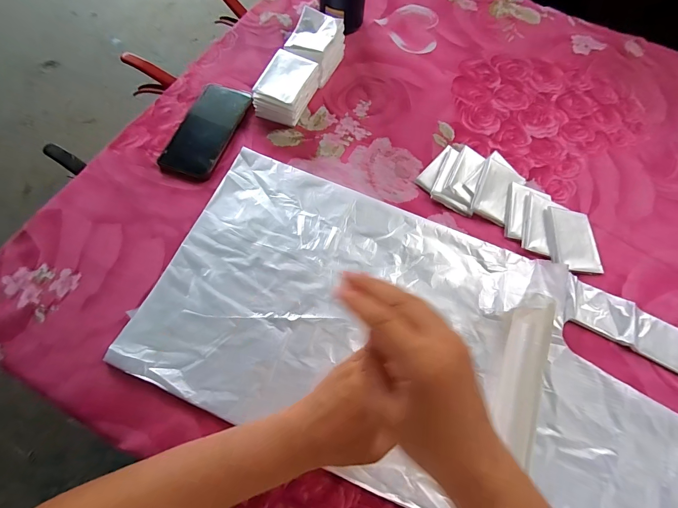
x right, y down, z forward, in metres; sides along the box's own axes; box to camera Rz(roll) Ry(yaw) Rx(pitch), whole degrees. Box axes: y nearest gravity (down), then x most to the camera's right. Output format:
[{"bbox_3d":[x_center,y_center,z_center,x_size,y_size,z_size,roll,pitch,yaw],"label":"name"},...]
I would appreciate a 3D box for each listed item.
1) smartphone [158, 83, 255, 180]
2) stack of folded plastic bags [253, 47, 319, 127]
[{"bbox_3d":[-0.190,-0.180,0.469,0.080,0.009,0.164,17,69,5],"label":"smartphone"},{"bbox_3d":[-0.077,-0.240,0.474,0.070,0.054,0.091,24,69,7],"label":"stack of folded plastic bags"}]

